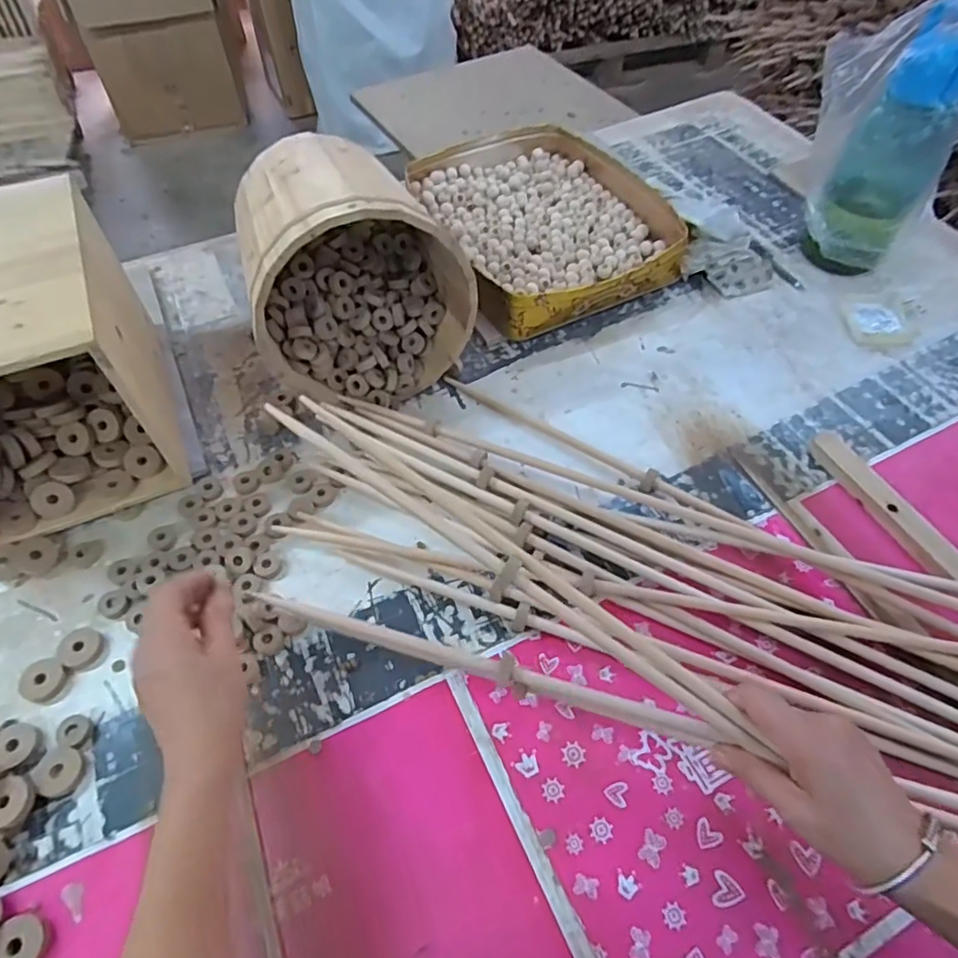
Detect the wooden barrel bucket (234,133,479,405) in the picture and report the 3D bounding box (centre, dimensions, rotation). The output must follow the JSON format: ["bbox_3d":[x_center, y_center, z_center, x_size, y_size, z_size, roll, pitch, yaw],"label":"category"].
[{"bbox_3d":[-0.135,-0.236,0.667,0.221,0.225,0.226,-13,57,-8],"label":"wooden barrel bucket"}]

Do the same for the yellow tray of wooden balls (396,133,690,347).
[{"bbox_3d":[0.085,-0.367,0.840,0.292,0.055,0.374,-22,59,-14],"label":"yellow tray of wooden balls"}]

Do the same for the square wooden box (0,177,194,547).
[{"bbox_3d":[-0.444,-0.111,0.588,0.199,0.215,0.263,-22,58,-14],"label":"square wooden box"}]

